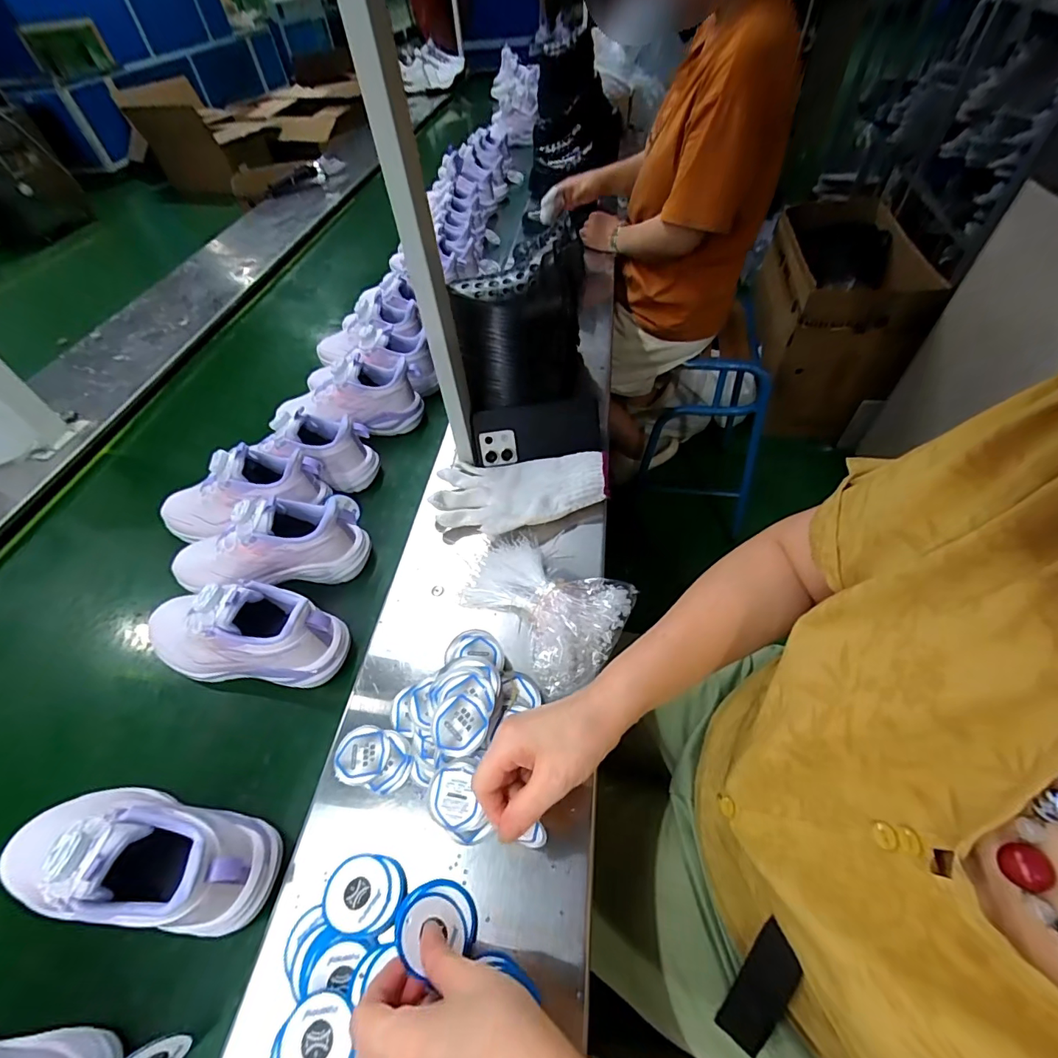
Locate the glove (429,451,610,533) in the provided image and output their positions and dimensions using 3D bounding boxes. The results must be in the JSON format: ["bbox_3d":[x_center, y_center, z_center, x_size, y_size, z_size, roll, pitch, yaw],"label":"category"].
[{"bbox_3d":[-0.009,-0.051,0.572,0.208,0.026,0.116,-1,50,4],"label":"glove"}]

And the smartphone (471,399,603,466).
[{"bbox_3d":[0.013,-0.131,0.628,0.175,0.073,0.014,-9,21,-9],"label":"smartphone"}]

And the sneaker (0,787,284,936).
[{"bbox_3d":[-0.311,0.247,0.362,0.215,0.115,0.079,2,48,10],"label":"sneaker"}]

